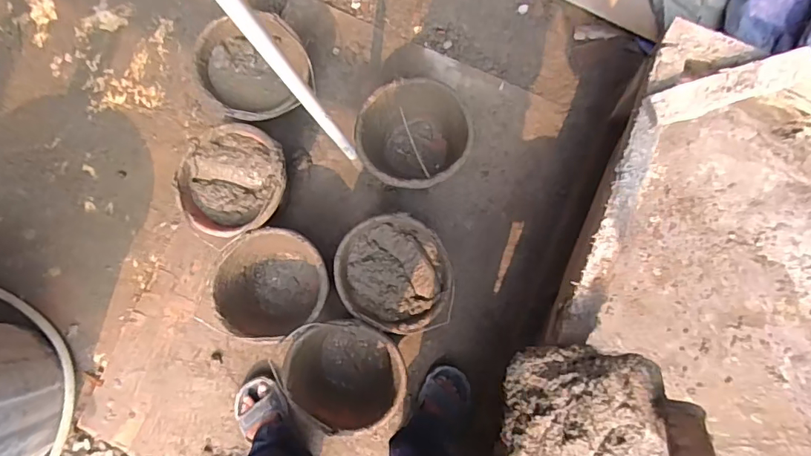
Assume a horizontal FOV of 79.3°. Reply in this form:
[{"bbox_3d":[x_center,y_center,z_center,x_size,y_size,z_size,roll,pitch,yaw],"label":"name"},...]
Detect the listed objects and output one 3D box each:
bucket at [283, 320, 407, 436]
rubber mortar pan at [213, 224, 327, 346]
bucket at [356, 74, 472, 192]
[{"bbox_3d":[-0.122,0.319,1.092,0.274,0.202,0.246,38,88,5],"label":"bucket"},{"bbox_3d":[-0.280,0.125,1.100,0.234,0.167,0.228,0,85,3],"label":"rubber mortar pan"},{"bbox_3d":[0.026,-0.199,1.134,0.236,0.203,0.238,0,85,3],"label":"bucket"}]

